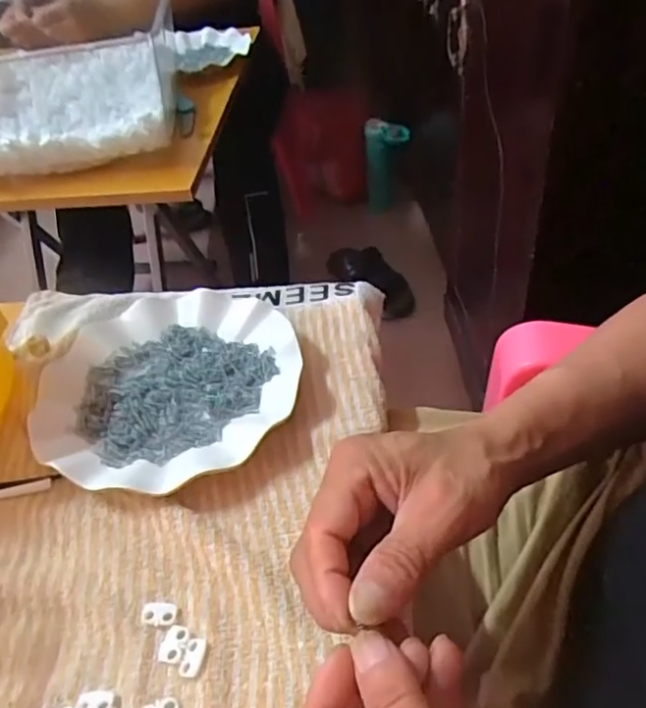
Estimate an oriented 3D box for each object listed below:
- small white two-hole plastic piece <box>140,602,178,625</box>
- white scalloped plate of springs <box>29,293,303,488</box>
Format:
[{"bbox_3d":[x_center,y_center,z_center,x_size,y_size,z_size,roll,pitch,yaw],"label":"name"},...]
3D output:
[{"bbox_3d":[-0.088,0.138,0.329,0.018,0.004,0.012,-1,44,7],"label":"small white two-hole plastic piece"},{"bbox_3d":[-0.108,0.021,0.439,0.179,0.022,0.185,-4,44,4],"label":"white scalloped plate of springs"}]

